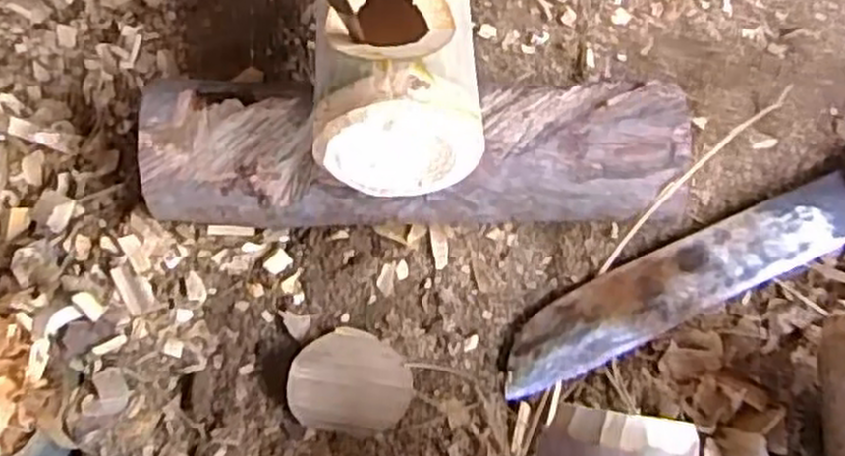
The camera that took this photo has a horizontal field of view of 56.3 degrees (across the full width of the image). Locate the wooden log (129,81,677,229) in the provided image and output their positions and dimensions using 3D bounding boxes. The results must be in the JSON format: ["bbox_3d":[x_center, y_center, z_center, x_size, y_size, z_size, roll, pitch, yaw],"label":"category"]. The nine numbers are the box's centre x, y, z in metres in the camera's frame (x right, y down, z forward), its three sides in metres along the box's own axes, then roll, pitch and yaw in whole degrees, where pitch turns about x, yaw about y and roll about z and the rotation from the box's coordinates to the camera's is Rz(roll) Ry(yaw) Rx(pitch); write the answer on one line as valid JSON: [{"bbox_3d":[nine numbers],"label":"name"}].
[{"bbox_3d":[-0.004,-0.038,0.412,0.271,0.056,0.070,0,74,2],"label":"wooden log"}]

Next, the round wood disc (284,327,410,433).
[{"bbox_3d":[-0.035,0.077,0.396,0.058,0.020,0.051,9,75,5],"label":"round wood disc"}]

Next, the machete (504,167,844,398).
[{"bbox_3d":[0.198,-0.004,0.406,0.347,0.035,0.043,-24,75,-5],"label":"machete"}]

